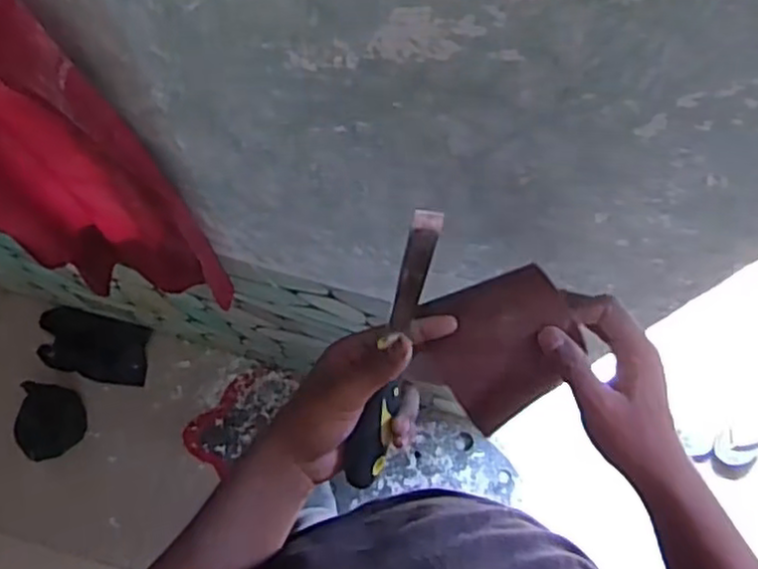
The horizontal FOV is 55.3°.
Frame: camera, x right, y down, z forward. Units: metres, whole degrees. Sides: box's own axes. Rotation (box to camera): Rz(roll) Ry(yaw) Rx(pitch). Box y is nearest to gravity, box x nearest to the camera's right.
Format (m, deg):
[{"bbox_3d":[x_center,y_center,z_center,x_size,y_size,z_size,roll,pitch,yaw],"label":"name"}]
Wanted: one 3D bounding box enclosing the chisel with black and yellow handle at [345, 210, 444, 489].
[{"bbox_3d":[0.009,0.046,0.489,0.024,0.029,0.195,13,94,4],"label":"chisel with black and yellow handle"}]

